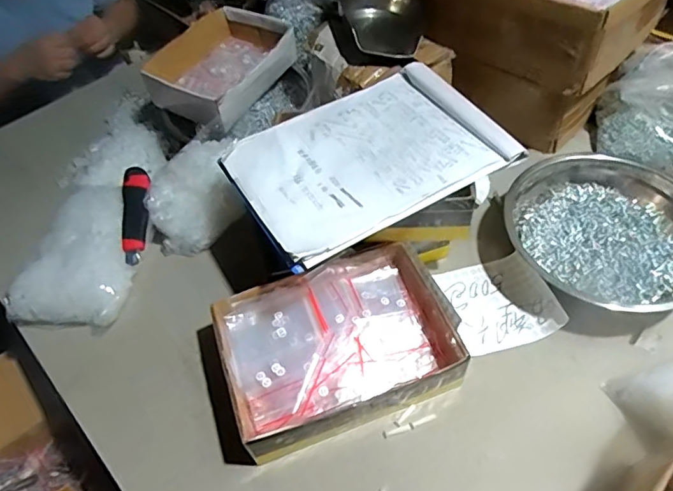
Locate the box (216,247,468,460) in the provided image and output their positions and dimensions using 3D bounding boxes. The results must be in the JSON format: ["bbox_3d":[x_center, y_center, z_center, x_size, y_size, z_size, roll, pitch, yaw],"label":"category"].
[{"bbox_3d":[0.003,0.114,0.577,0.249,0.069,0.175,-19,53,-9],"label":"box"}]

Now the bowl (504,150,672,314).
[{"bbox_3d":[0.342,-0.015,0.635,0.214,0.073,0.225,-3,52,4],"label":"bowl"}]

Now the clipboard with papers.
[{"bbox_3d":[0.040,-0.111,0.599,0.316,0.022,0.213,-28,55,-15],"label":"clipboard with papers"}]

